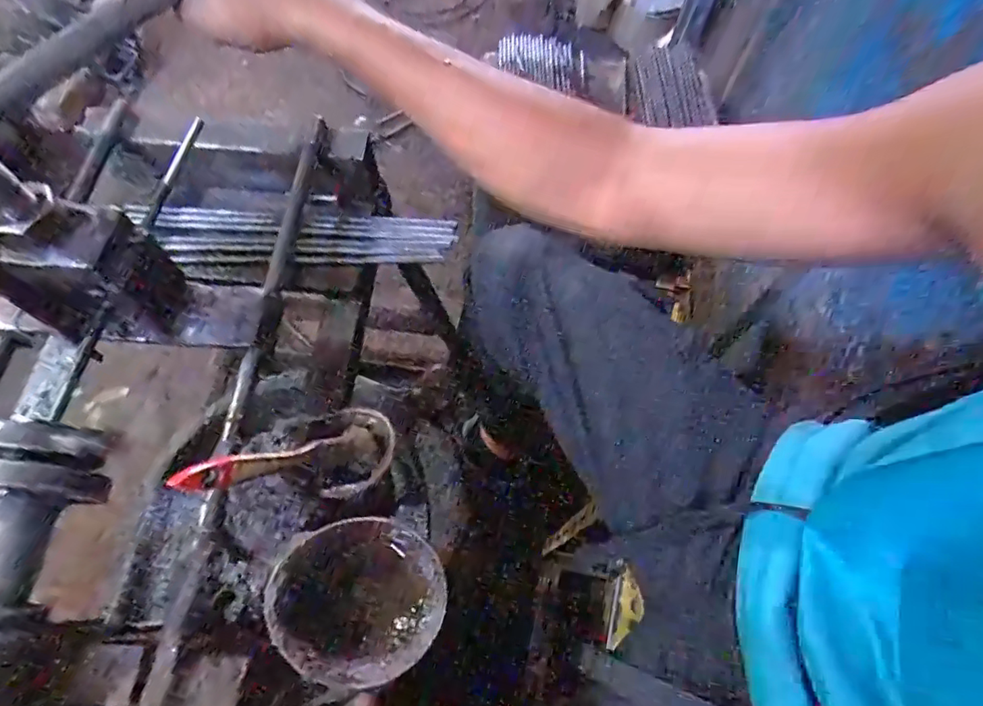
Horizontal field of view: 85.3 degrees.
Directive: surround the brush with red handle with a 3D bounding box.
[{"bbox_3d":[-0.154,0.082,0.407,0.160,0.012,0.031,-2,57,-50],"label":"brush with red handle"}]

